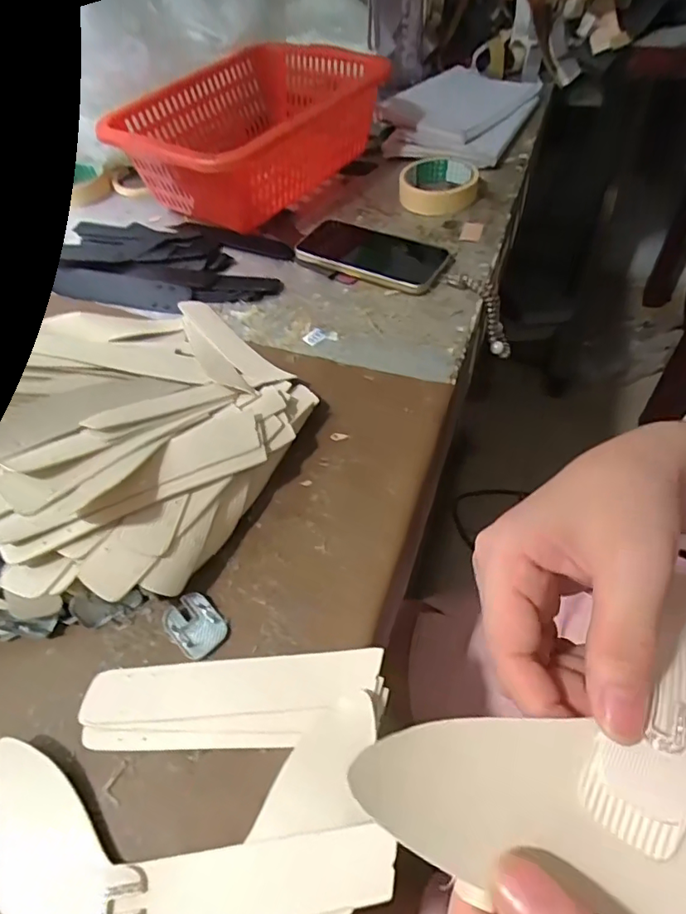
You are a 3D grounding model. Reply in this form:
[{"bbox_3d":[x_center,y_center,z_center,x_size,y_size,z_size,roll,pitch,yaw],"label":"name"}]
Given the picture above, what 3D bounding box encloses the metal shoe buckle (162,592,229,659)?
[{"bbox_3d":[-0.096,0.107,0.343,0.042,0.006,0.031,37,64,28],"label":"metal shoe buckle"}]

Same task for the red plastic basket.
[{"bbox_3d":[-0.111,-0.399,0.664,0.205,0.109,0.311,24,59,22],"label":"red plastic basket"}]

